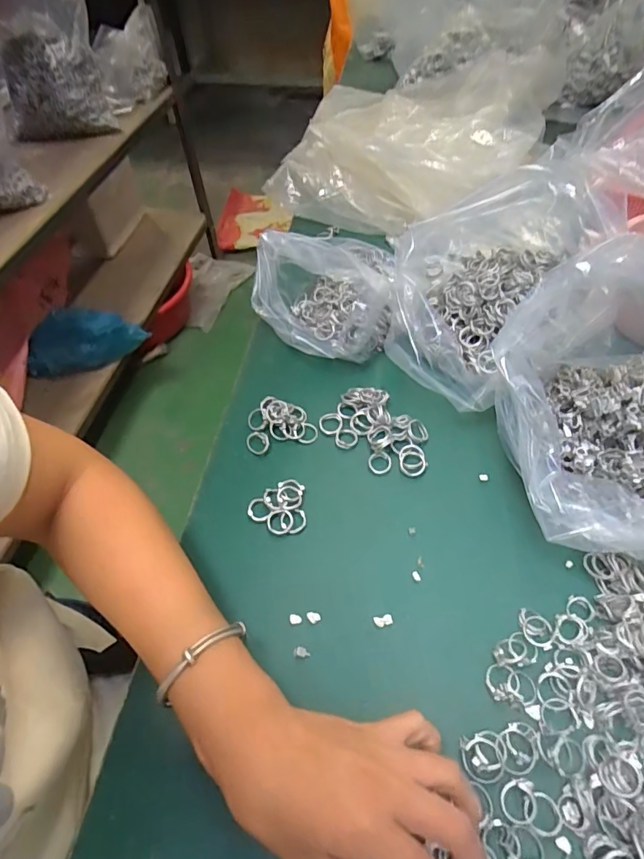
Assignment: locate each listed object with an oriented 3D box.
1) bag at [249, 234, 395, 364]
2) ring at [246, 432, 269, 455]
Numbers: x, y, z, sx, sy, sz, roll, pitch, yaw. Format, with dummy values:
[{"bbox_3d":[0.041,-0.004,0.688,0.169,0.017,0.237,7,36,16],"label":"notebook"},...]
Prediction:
[{"bbox_3d":[-0.006,-0.138,0.501,0.103,0.093,0.152,-39,60,-24],"label":"bag"},{"bbox_3d":[-0.058,0.012,0.438,0.020,0.005,0.023,-16,53,-9],"label":"ring"}]

